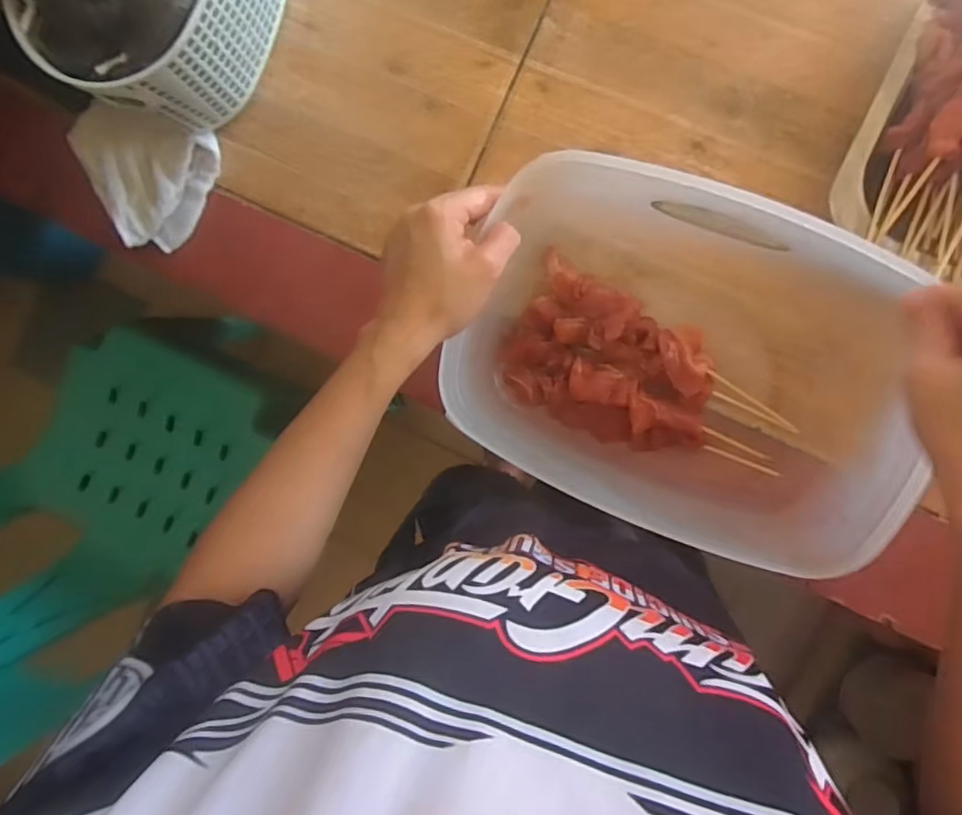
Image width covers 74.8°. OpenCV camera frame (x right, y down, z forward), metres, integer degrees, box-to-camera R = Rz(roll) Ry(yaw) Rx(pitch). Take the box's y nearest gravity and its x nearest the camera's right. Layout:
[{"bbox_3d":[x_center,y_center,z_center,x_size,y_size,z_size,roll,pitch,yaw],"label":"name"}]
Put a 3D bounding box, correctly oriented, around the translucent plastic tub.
[{"bbox_3d":[0.146,-0.032,0.470,0.294,0.145,0.218,22,95,8],"label":"translucent plastic tub"}]

